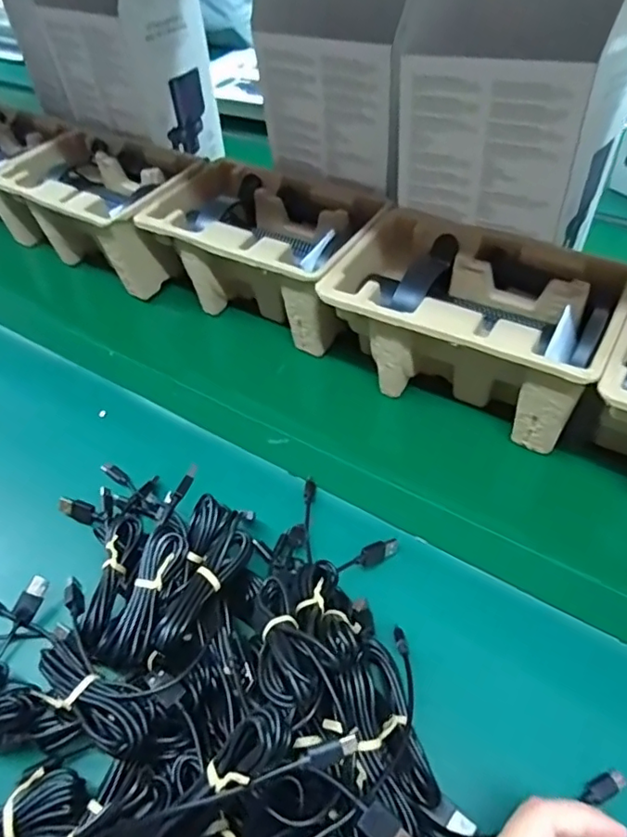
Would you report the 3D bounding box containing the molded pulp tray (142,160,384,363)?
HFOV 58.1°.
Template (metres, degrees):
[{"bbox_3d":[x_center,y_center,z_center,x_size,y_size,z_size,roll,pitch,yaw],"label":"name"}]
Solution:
[{"bbox_3d":[-0.047,-0.170,0.589,0.234,0.112,0.144,24,56,29],"label":"molded pulp tray"}]

